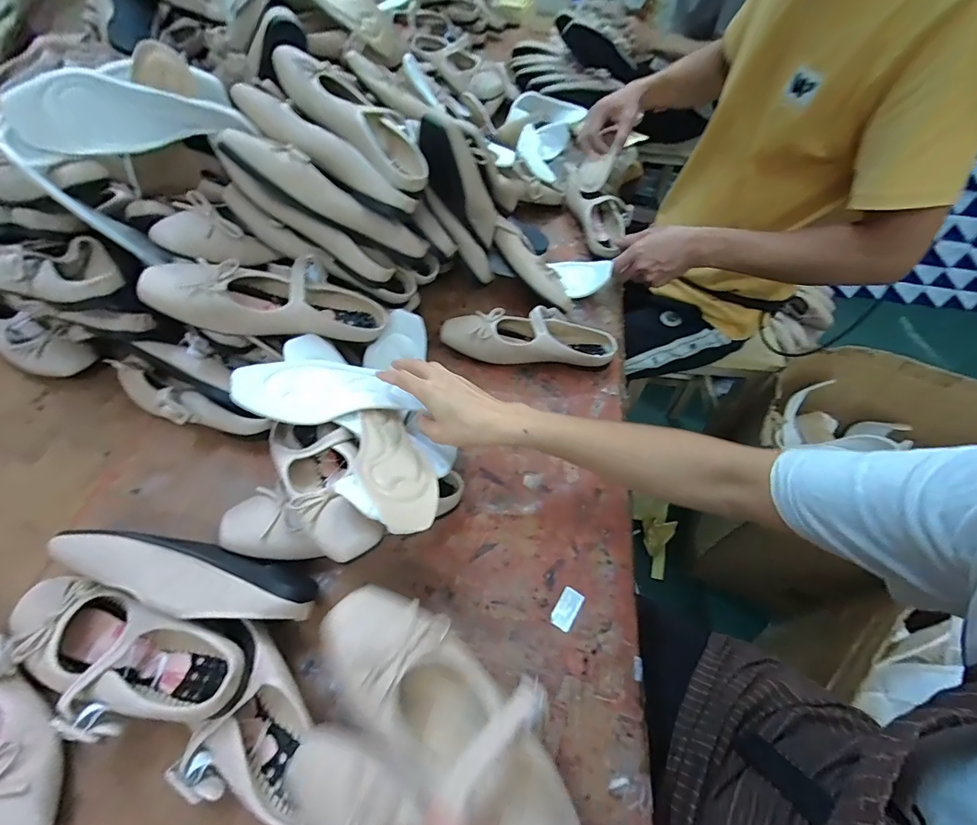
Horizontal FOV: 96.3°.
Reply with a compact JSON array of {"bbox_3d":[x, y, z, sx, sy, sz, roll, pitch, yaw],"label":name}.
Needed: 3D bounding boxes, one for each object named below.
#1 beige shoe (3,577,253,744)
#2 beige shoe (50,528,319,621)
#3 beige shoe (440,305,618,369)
[{"bbox_3d":[-0.314,0.210,0.371,0.226,0.066,0.087,17,55,8],"label":"beige shoe"},{"bbox_3d":[-0.274,0.154,0.410,0.226,0.075,0.063,14,55,6],"label":"beige shoe"},{"bbox_3d":[0.058,-0.107,0.618,0.242,0.055,0.079,1,54,-3],"label":"beige shoe"}]

